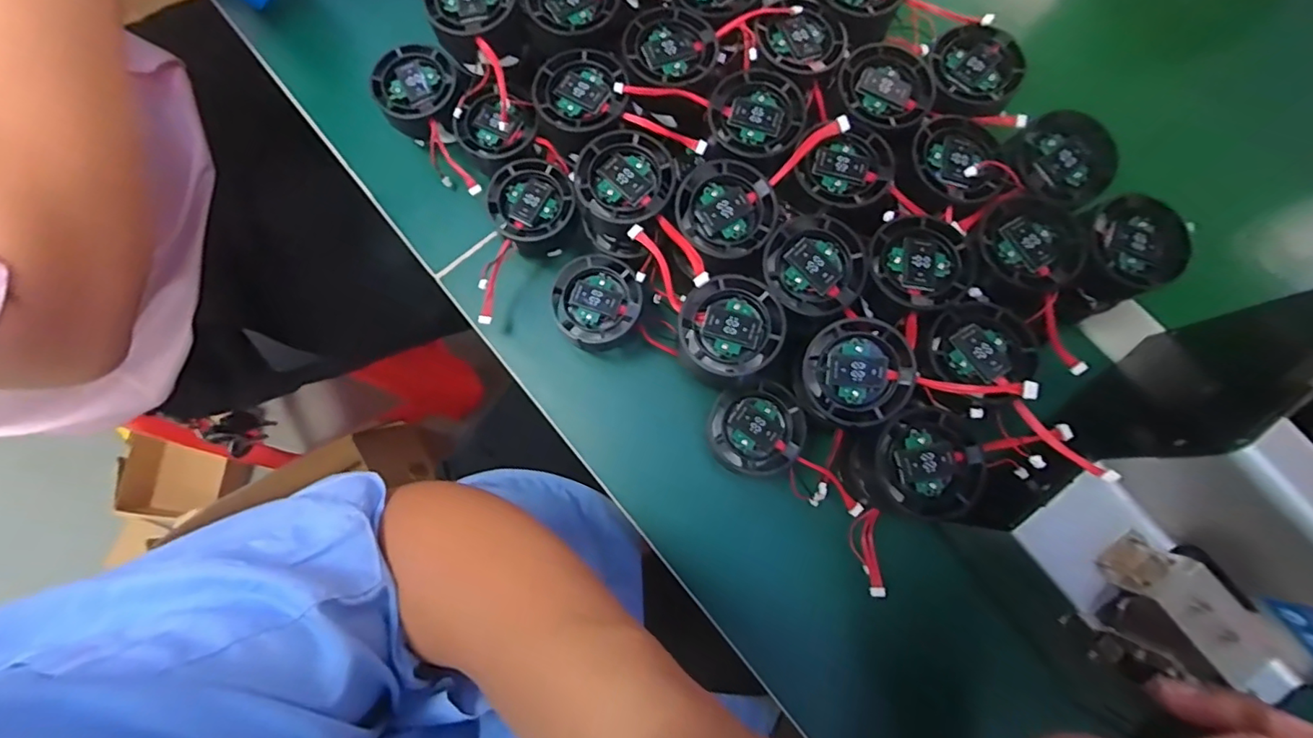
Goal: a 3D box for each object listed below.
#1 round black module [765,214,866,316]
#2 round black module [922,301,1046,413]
[{"bbox_3d":[0.082,-0.054,0.287,0.051,0.011,0.049,0,78,-1],"label":"round black module"},{"bbox_3d":[0.161,-0.006,0.279,0.048,0.020,0.054,28,78,14],"label":"round black module"}]

